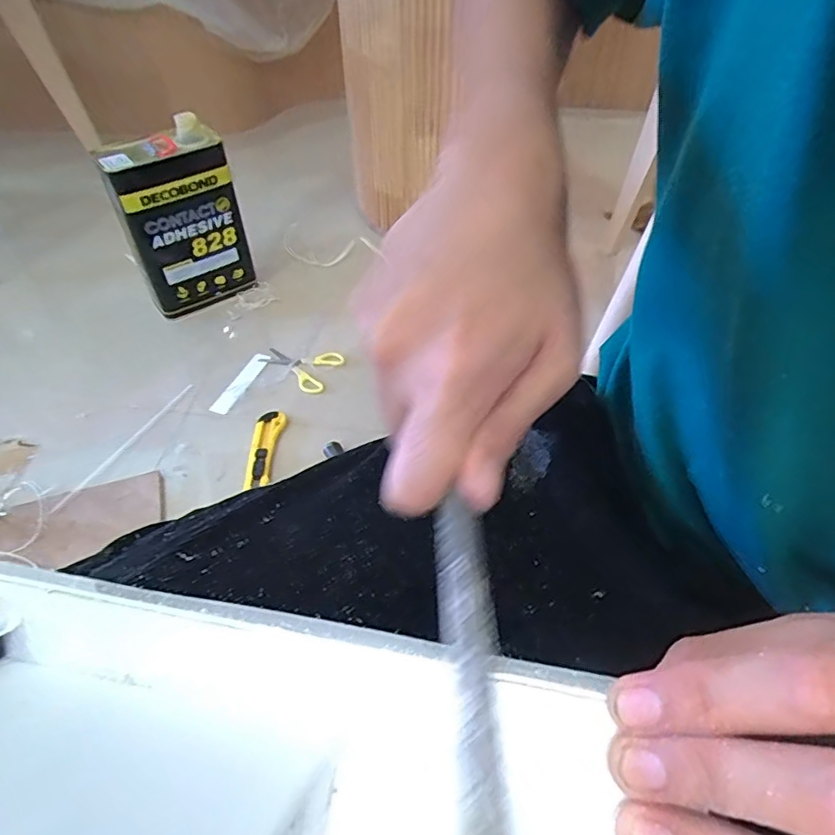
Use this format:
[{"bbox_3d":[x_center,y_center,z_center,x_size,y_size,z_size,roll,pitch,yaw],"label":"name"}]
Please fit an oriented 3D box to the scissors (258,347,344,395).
[{"bbox_3d":[-0.180,-0.076,0.827,0.119,0.015,0.087,17,49,15],"label":"scissors"}]

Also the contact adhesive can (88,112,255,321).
[{"bbox_3d":[-0.360,-0.293,0.860,0.169,0.257,0.081,-25,52,-22],"label":"contact adhesive can"}]

